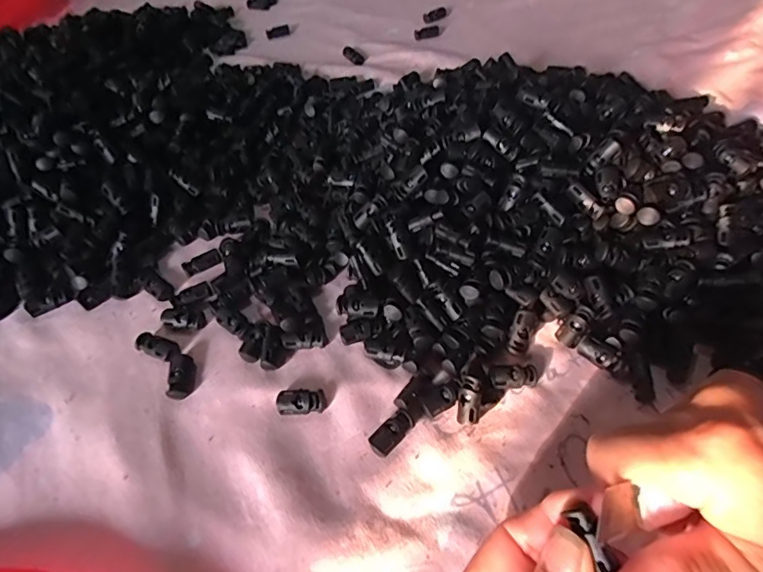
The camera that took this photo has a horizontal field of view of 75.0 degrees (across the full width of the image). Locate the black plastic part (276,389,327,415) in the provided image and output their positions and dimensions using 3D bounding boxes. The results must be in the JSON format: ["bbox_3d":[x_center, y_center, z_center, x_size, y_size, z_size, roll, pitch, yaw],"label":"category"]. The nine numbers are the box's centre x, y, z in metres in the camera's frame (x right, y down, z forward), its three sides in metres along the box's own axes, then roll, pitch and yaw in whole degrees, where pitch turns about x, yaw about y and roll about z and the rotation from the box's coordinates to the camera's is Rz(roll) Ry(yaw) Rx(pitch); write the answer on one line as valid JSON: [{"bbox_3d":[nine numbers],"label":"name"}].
[{"bbox_3d":[-0.047,0.068,0.292,0.028,0.007,0.014,-4,52,1],"label":"black plastic part"}]

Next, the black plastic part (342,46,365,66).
[{"bbox_3d":[-0.031,-0.252,0.543,0.015,0.006,0.037,-31,58,-19],"label":"black plastic part"}]

